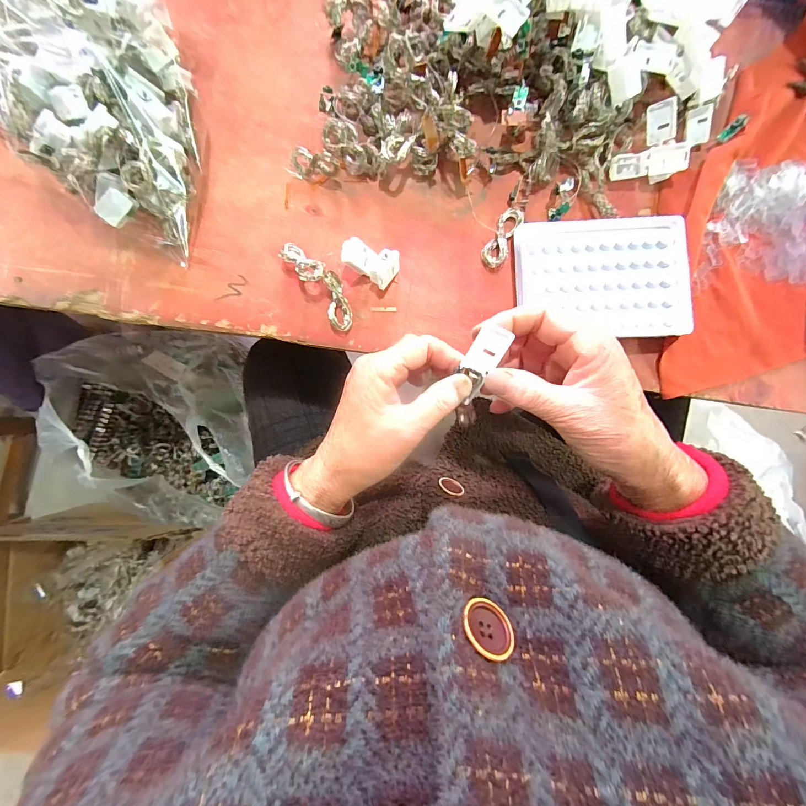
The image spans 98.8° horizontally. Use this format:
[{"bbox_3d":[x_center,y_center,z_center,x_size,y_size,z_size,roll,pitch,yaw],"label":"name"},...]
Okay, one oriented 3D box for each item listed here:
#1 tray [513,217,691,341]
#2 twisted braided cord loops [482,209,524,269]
[{"bbox_3d":[0.160,-0.101,0.284,0.133,0.023,0.093,0,90,1],"label":"tray"},{"bbox_3d":[0.084,-0.140,0.290,0.020,0.011,0.054,25,90,1],"label":"twisted braided cord loops"}]

